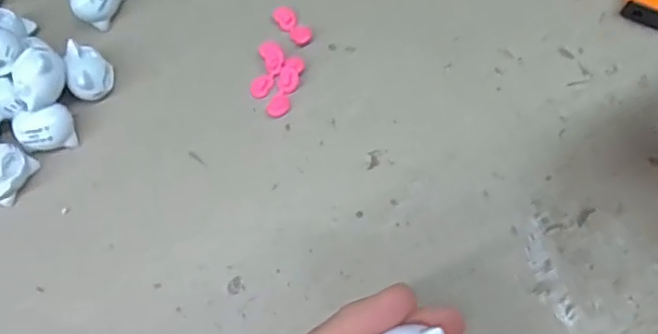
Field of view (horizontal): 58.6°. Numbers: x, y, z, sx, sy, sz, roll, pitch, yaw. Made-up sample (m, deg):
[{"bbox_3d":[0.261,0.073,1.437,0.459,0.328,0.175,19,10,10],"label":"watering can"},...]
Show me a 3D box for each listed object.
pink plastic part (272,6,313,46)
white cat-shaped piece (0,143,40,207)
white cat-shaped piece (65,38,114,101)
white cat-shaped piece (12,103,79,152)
[{"bbox_3d":[-0.018,-0.069,0.285,0.011,0.004,0.024,-38,74,-8],"label":"pink plastic part"},{"bbox_3d":[-0.149,0.003,0.267,0.017,0.020,0.026,25,76,11],"label":"white cat-shaped piece"},{"bbox_3d":[-0.113,-0.045,0.279,0.017,0.019,0.026,-10,72,0],"label":"white cat-shaped piece"},{"bbox_3d":[-0.131,-0.017,0.272,0.023,0.019,0.018,-20,72,-3],"label":"white cat-shaped piece"}]

